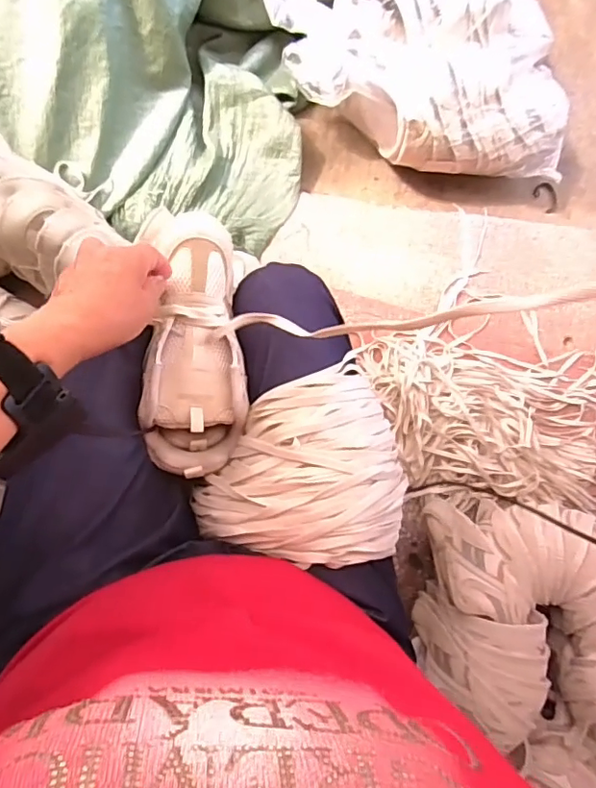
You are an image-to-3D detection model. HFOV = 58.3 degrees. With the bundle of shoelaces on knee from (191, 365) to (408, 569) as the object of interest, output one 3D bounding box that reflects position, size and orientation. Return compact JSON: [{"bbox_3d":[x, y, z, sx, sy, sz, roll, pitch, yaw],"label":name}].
[{"bbox_3d":[0.019,0.057,0.453,0.173,0.061,0.161,14,85,-7],"label":"bundle of shoelaces on knee"}]

